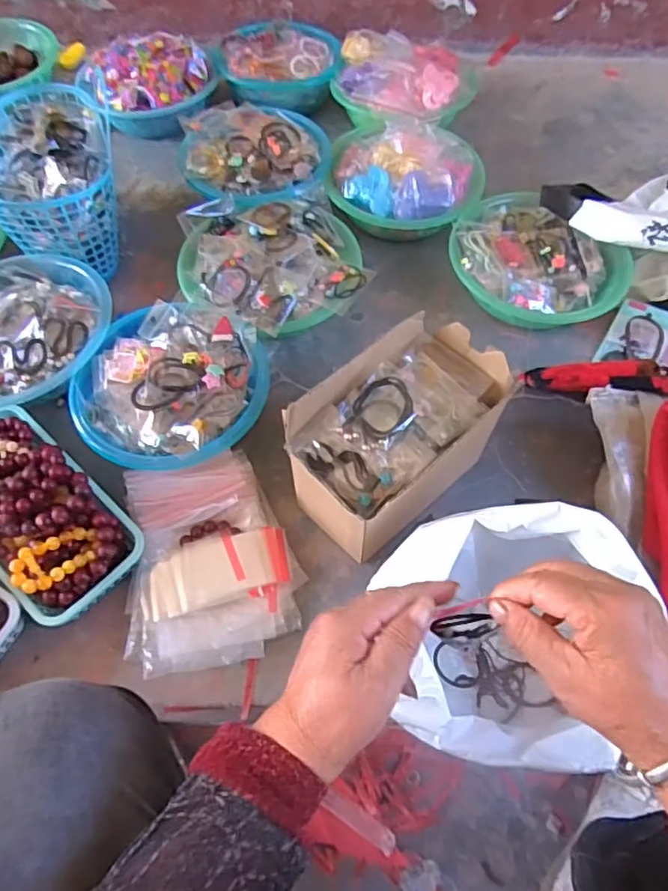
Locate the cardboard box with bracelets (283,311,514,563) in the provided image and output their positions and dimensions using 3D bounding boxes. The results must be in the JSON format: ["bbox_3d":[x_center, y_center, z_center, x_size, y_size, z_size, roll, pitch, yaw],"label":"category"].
[{"bbox_3d":[0.060,-0.004,0.616,0.219,0.162,0.119,-37,67,-19],"label":"cardboard box with bracelets"}]

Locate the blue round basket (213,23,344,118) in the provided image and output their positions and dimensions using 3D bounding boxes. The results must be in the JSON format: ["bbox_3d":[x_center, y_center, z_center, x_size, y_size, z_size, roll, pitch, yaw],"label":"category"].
[{"bbox_3d":[-0.096,-0.664,1.033,0.208,0.066,0.205,2,60,1],"label":"blue round basket"}]

